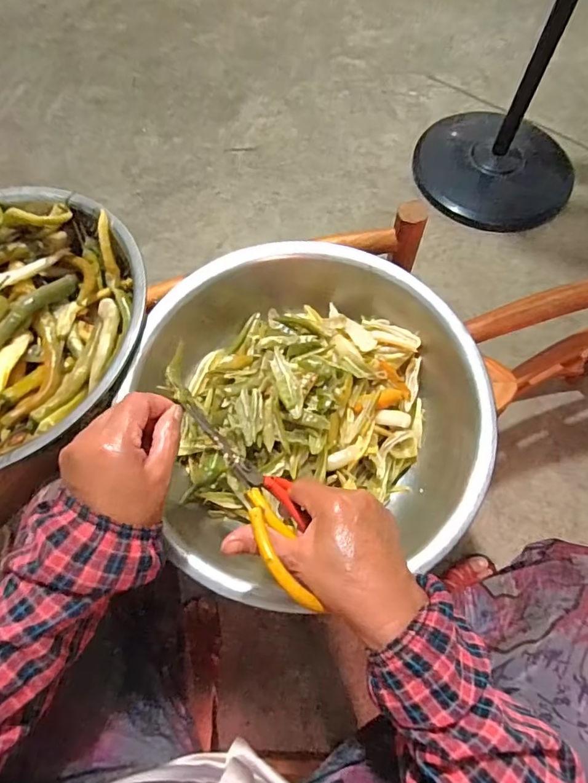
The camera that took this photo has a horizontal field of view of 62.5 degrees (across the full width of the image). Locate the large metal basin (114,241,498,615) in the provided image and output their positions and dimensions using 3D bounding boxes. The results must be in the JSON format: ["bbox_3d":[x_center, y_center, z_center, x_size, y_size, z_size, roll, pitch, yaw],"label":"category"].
[{"bbox_3d":[0.023,0.017,0.497,0.326,0.103,0.330,-12,66,-6],"label":"large metal basin"}]

